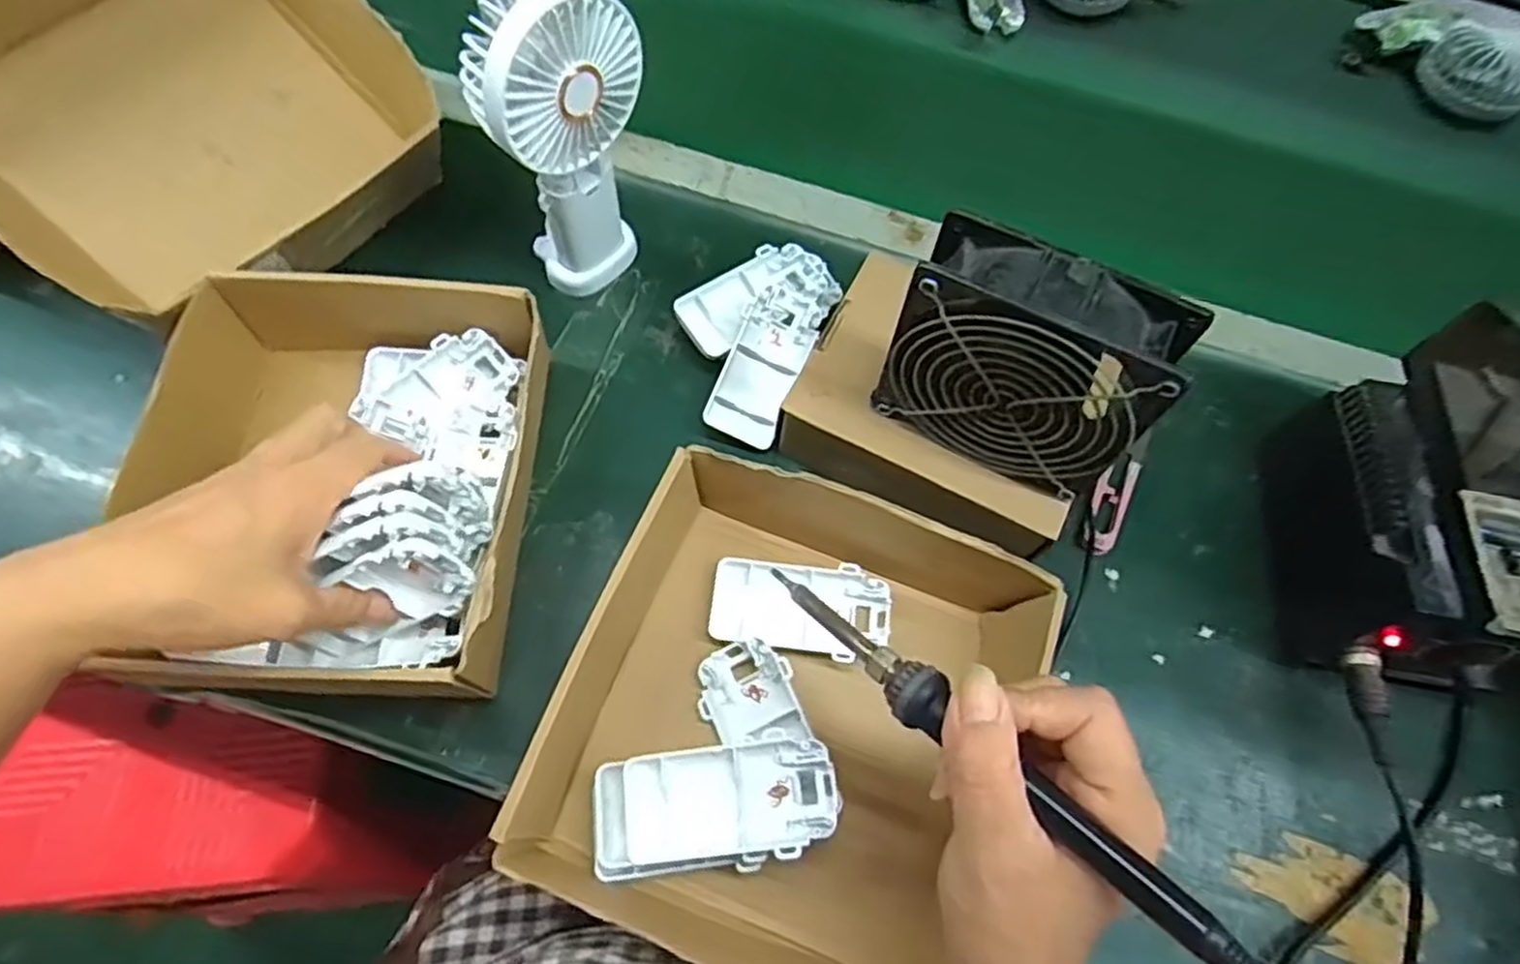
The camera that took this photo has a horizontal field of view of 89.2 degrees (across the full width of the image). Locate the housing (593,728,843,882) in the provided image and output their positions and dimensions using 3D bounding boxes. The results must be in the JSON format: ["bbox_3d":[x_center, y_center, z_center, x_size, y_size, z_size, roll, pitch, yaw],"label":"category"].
[{"bbox_3d":[-0.021,0.149,0.354,0.113,0.021,0.051,-13,69,7],"label":"housing"}]

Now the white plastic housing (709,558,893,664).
[{"bbox_3d":[0.023,0.069,0.423,0.095,0.019,0.049,9,66,0],"label":"white plastic housing"}]

